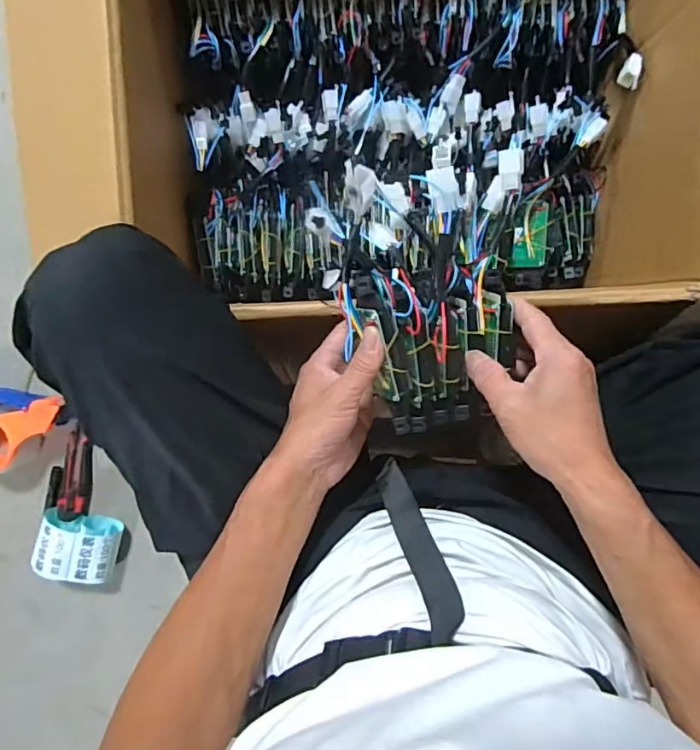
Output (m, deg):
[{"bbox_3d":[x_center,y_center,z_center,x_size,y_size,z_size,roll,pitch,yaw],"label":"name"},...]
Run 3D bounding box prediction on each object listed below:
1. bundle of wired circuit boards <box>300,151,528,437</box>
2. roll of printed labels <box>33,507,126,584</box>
[{"bbox_3d":[0.057,-0.063,0.458,0.157,0.102,0.216,0,99,0],"label":"bundle of wired circuit boards"},{"bbox_3d":[-0.410,0.261,0.804,0.114,0.056,0.084,14,99,-2],"label":"roll of printed labels"}]

